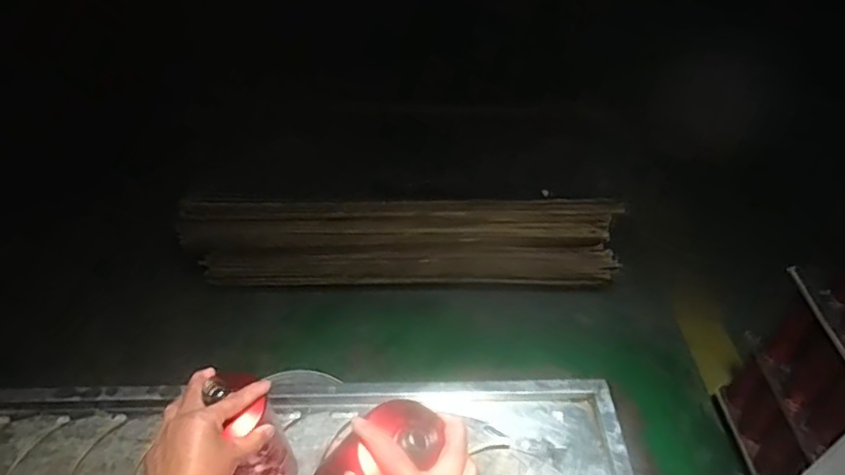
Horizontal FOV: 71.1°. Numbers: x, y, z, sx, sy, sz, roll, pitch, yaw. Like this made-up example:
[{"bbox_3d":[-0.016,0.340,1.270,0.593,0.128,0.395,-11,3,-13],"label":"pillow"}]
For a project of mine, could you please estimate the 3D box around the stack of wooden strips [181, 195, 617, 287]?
[{"bbox_3d":[-0.064,0.002,1.756,1.299,0.284,0.104,0,44,-1],"label":"stack of wooden strips"}]

